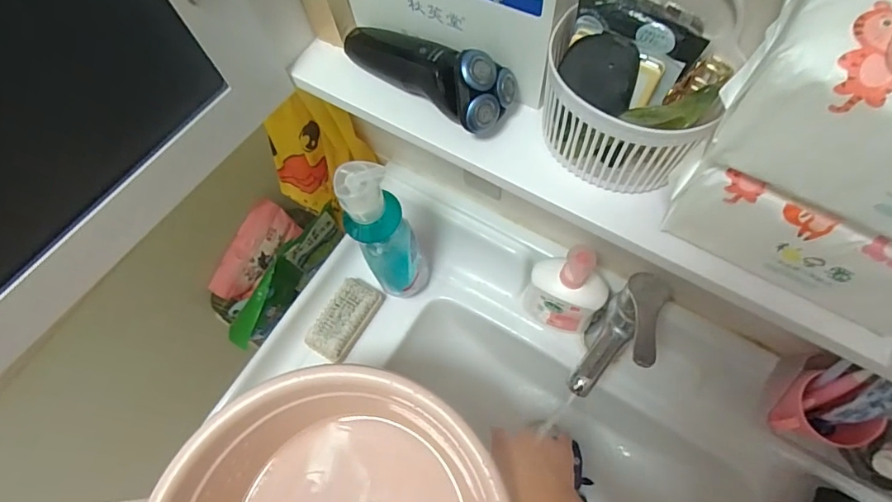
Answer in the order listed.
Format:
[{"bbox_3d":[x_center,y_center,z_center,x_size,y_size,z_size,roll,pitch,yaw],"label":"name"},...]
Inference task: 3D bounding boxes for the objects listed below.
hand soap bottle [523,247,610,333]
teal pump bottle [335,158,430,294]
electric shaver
[{"bbox_3d":[0.153,0.054,0.602,0.093,0.191,0.044,20,66,13],"label":"hand soap bottle"},{"bbox_3d":[-0.070,-0.014,0.569,0.074,0.251,0.056,-24,65,-8],"label":"teal pump bottle"},{"bbox_3d":[-0.016,-0.155,0.372,0.152,0.052,0.051,39,72,20],"label":"electric shaver"}]

